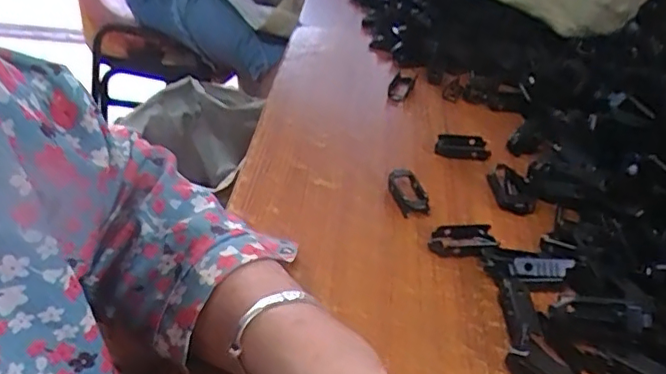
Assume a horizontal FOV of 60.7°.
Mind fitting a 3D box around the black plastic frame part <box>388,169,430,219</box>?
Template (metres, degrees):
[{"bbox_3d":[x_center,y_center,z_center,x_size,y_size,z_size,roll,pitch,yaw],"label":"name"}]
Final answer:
[{"bbox_3d":[0.060,0.005,0.458,0.023,0.014,0.051,-8,39,-18],"label":"black plastic frame part"}]

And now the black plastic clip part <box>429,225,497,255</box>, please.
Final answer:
[{"bbox_3d":[0.096,0.040,0.418,0.046,0.011,0.024,-3,38,-11],"label":"black plastic clip part"}]

